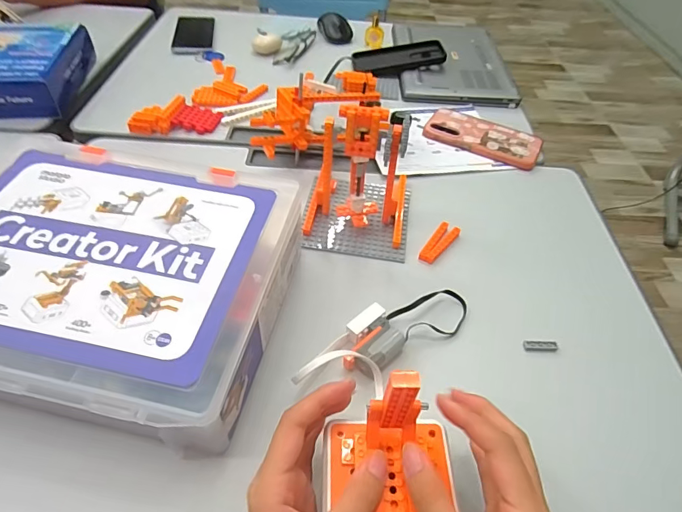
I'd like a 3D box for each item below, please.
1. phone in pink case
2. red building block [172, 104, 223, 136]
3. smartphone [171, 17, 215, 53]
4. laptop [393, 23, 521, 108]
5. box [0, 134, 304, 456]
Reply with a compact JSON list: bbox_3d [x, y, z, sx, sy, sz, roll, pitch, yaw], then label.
[{"bbox_3d":[0.214,-0.179,0.648,0.166,0.011,0.080,24,50,15],"label":"phone in pink case"},{"bbox_3d":[-0.211,-0.204,0.639,0.060,0.006,0.052,20,54,-8],"label":"red building block"},{"bbox_3d":[-0.290,-0.441,0.849,0.074,0.008,0.178,-5,49,-10],"label":"smartphone"},{"bbox_3d":[0.206,-0.382,0.819,0.196,0.013,0.299,4,48,-2],"label":"laptop"},{"bbox_3d":[-0.205,0.022,0.386,0.291,0.094,0.243,11,48,4],"label":"box"}]

